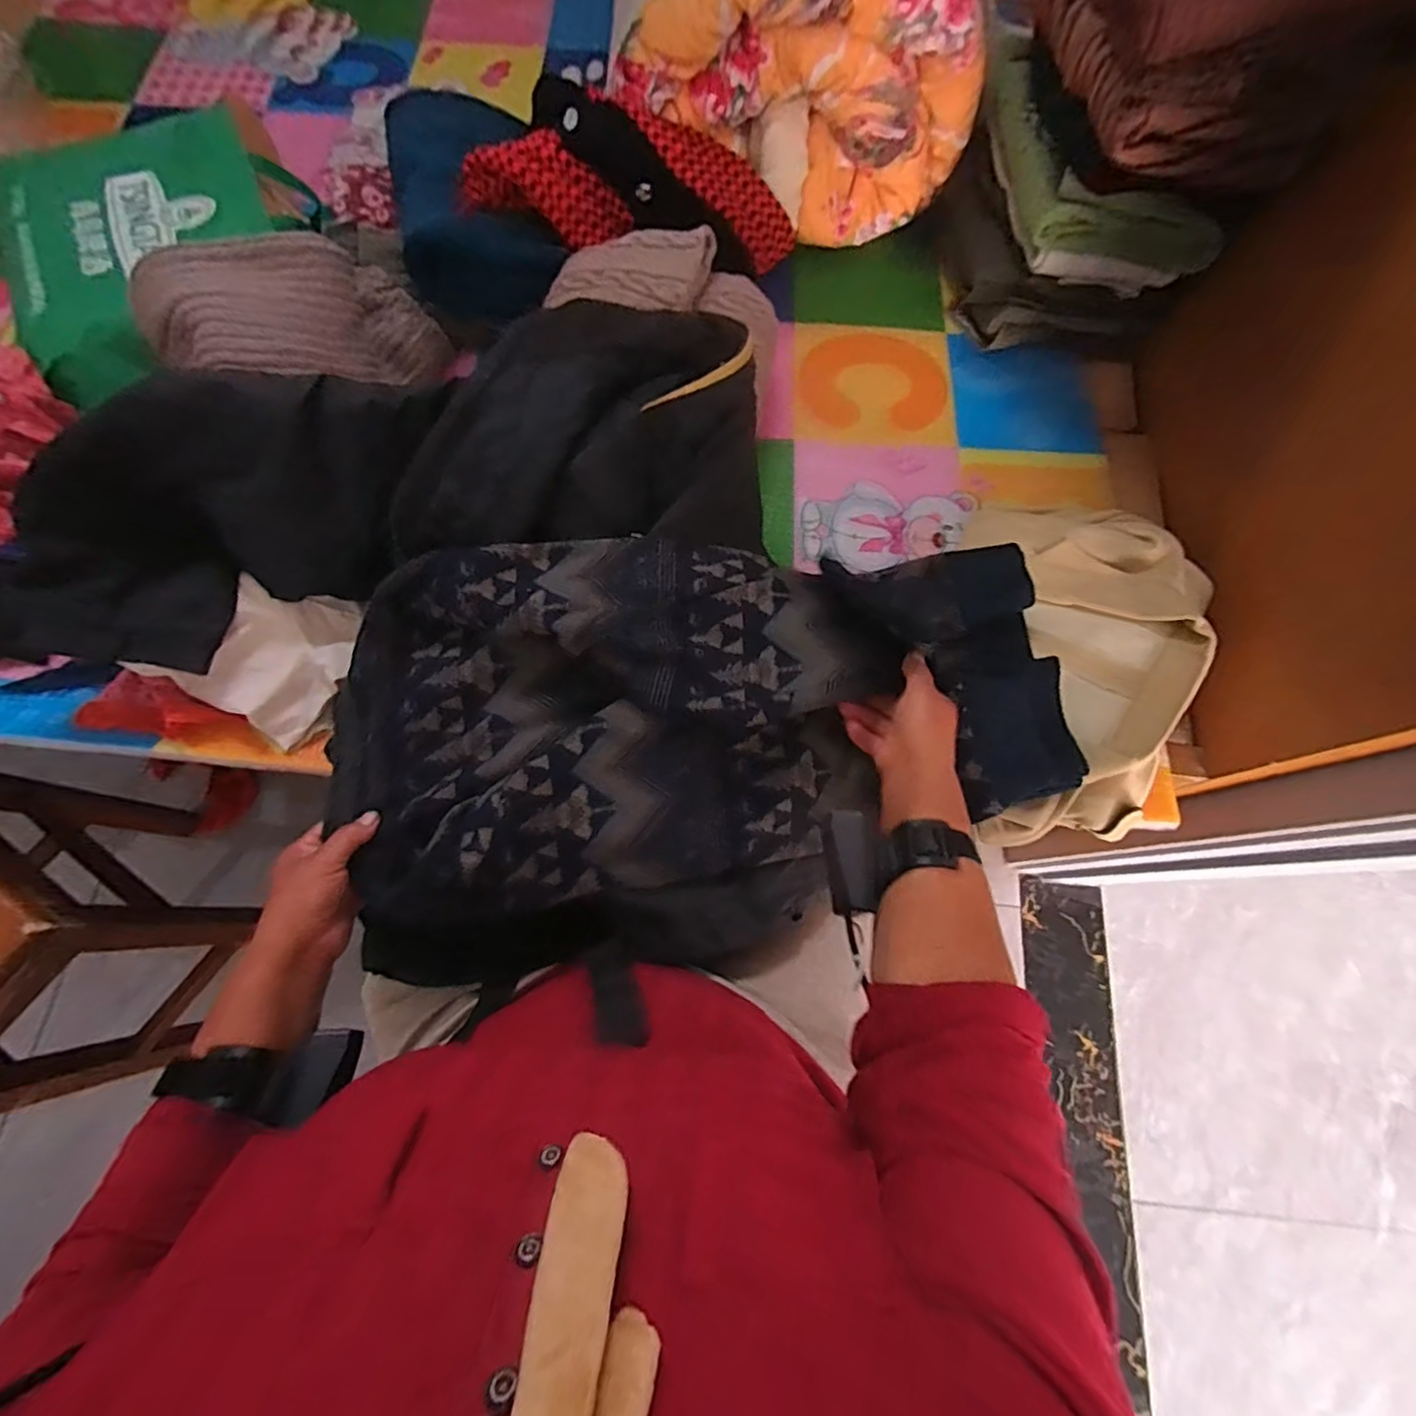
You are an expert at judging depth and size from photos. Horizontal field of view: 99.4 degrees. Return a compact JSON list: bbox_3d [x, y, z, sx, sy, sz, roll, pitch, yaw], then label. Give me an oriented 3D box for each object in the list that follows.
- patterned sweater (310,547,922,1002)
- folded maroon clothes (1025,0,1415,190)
[{"bbox_3d":[-0.076,0.036,0.532,0.461,0.103,0.359,-5,72,-2],"label":"patterned sweater"},{"bbox_3d":[0.455,-0.646,0.530,0.216,0.155,0.306,6,72,1],"label":"folded maroon clothes"}]

